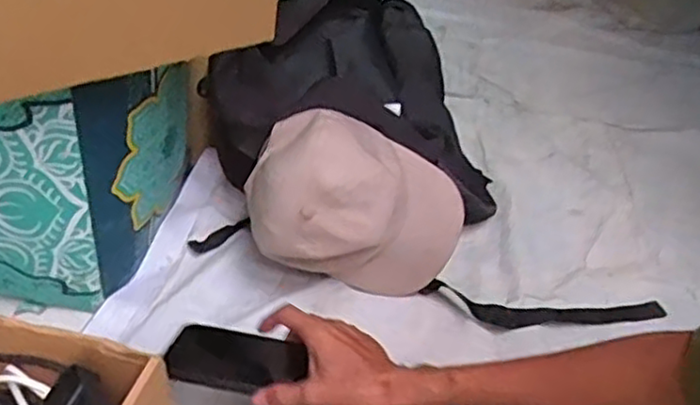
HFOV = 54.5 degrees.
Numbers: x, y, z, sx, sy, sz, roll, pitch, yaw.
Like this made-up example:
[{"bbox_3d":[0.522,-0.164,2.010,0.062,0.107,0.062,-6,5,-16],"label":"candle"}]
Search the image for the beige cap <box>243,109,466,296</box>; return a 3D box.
[{"bbox_3d":[0.011,0.008,0.785,0.236,0.166,0.121,25,-15,-34],"label":"beige cap"}]

